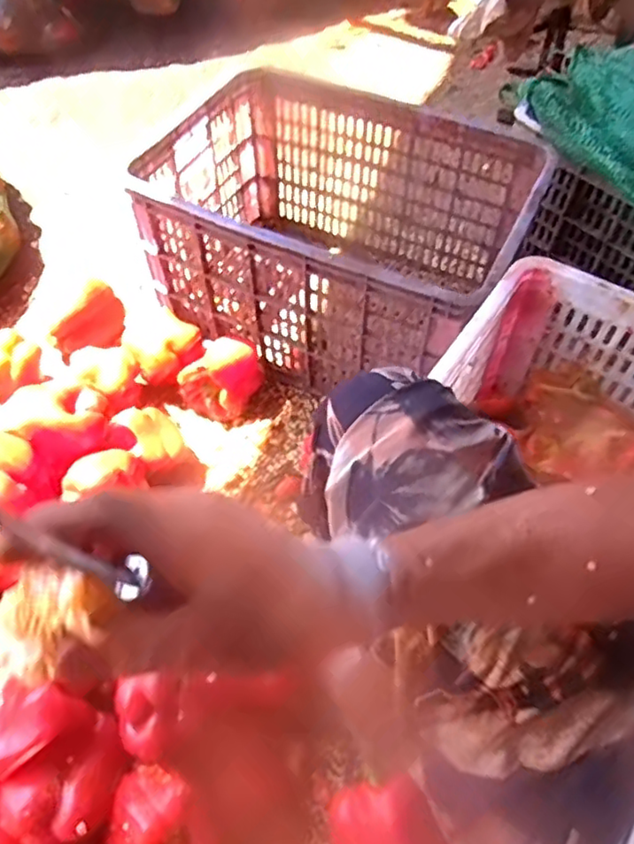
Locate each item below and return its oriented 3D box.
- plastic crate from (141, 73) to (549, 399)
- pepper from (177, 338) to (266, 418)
[{"bbox_3d":[0.023,-0.270,0.978,0.514,0.296,0.362,24,58,14],"label":"plastic crate"},{"bbox_3d":[-0.135,-0.076,0.947,0.109,0.104,0.116,13,56,7],"label":"pepper"}]

